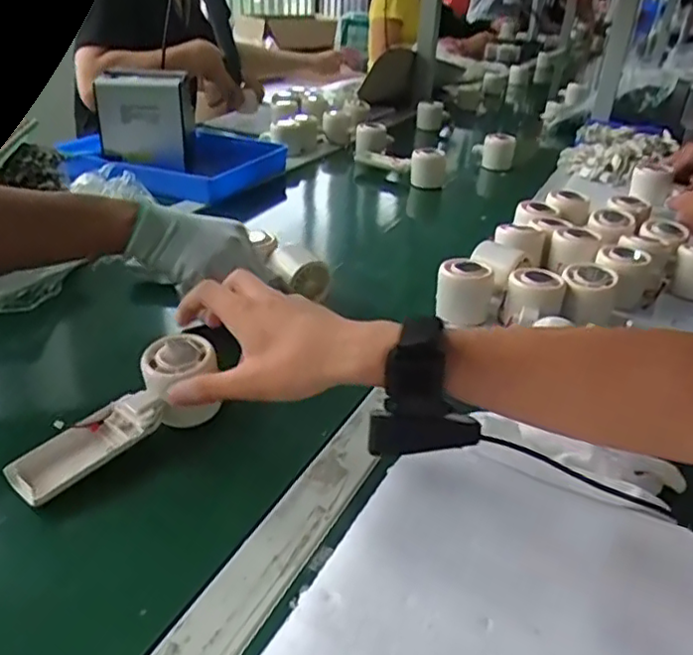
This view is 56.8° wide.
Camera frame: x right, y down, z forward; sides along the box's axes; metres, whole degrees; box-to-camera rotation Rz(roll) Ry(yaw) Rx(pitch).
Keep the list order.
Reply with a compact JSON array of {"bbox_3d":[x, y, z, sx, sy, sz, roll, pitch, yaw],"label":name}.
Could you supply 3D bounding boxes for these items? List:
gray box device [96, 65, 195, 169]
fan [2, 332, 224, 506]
[{"bbox_3d":[-0.310,-0.326,1.000,0.143,0.135,0.072,1,31,-13],"label":"gray box device"},{"bbox_3d":[-0.166,0.072,0.484,0.052,0.048,0.163,28,55,36],"label":"fan"}]

